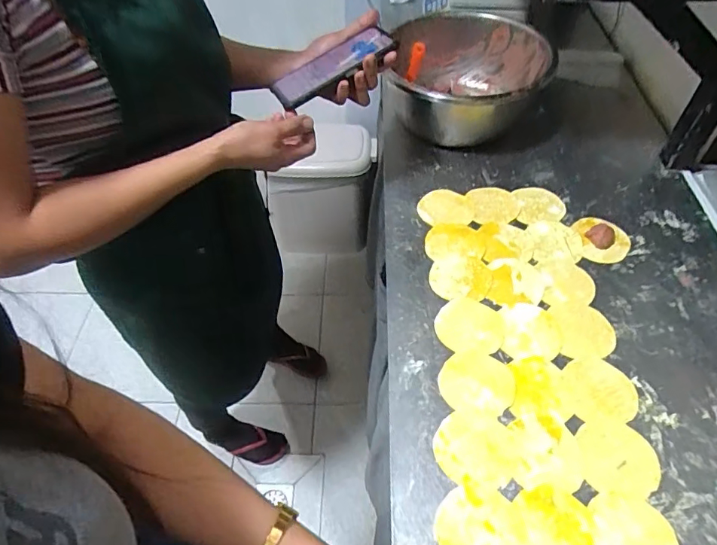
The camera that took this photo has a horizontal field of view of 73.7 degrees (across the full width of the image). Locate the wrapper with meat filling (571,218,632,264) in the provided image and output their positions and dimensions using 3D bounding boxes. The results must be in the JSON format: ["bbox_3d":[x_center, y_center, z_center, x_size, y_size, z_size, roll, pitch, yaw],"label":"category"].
[{"bbox_3d":[0.346,-0.048,0.685,0.078,0.012,0.071,24,57,19],"label":"wrapper with meat filling"}]

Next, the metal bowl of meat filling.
[{"bbox_3d":[0.182,-0.328,0.830,0.257,0.124,0.265,-1,53,1],"label":"metal bowl of meat filling"}]

